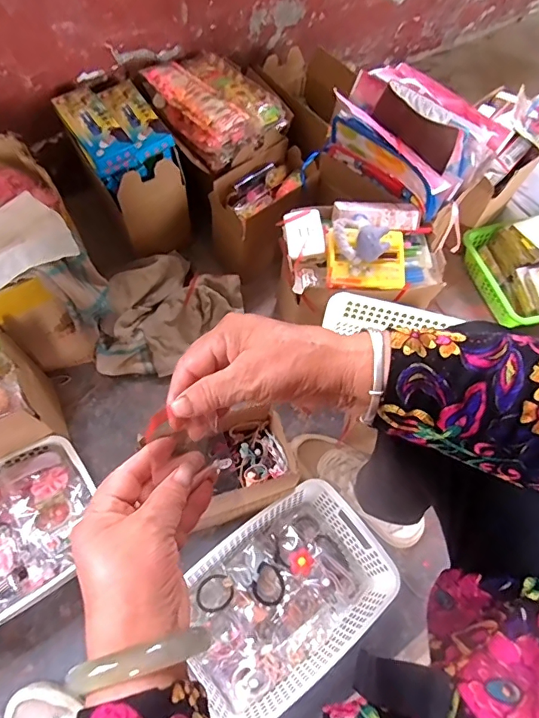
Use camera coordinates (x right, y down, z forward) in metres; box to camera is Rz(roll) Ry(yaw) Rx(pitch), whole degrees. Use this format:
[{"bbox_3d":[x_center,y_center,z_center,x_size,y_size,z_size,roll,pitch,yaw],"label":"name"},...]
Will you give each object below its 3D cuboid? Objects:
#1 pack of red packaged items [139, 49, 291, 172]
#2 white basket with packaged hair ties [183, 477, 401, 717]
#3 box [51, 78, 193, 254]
[{"bbox_3d":[-0.104,-0.486,0.890,0.189,0.069,0.250,-36,69,-20],"label":"pack of red packaged items"},{"bbox_3d":[0.015,0.330,0.659,0.286,0.088,0.205,-33,68,-19],"label":"white basket with packaged hair ties"},{"bbox_3d":[-0.261,-0.346,0.888,0.145,0.226,0.217,-30,67,-18],"label":"box"}]

